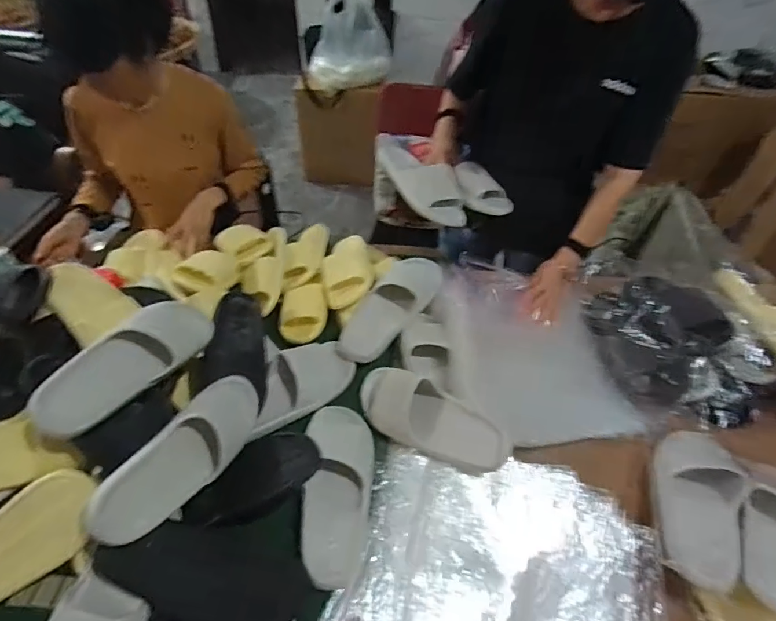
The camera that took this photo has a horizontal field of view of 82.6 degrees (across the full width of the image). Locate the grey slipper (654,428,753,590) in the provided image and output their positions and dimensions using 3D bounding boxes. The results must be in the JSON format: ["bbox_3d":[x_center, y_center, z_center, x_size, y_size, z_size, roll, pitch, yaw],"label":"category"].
[{"bbox_3d":[0.481,0.276,0.678,0.108,0.084,0.312,24,37,18],"label":"grey slipper"}]

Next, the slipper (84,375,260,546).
[{"bbox_3d":[-0.288,0.204,0.638,0.078,0.104,0.277,-11,25,46],"label":"slipper"}]

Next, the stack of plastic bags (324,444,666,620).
[{"bbox_3d":[0.140,0.395,0.570,0.408,0.048,0.429,13,47,9],"label":"stack of plastic bags"}]

